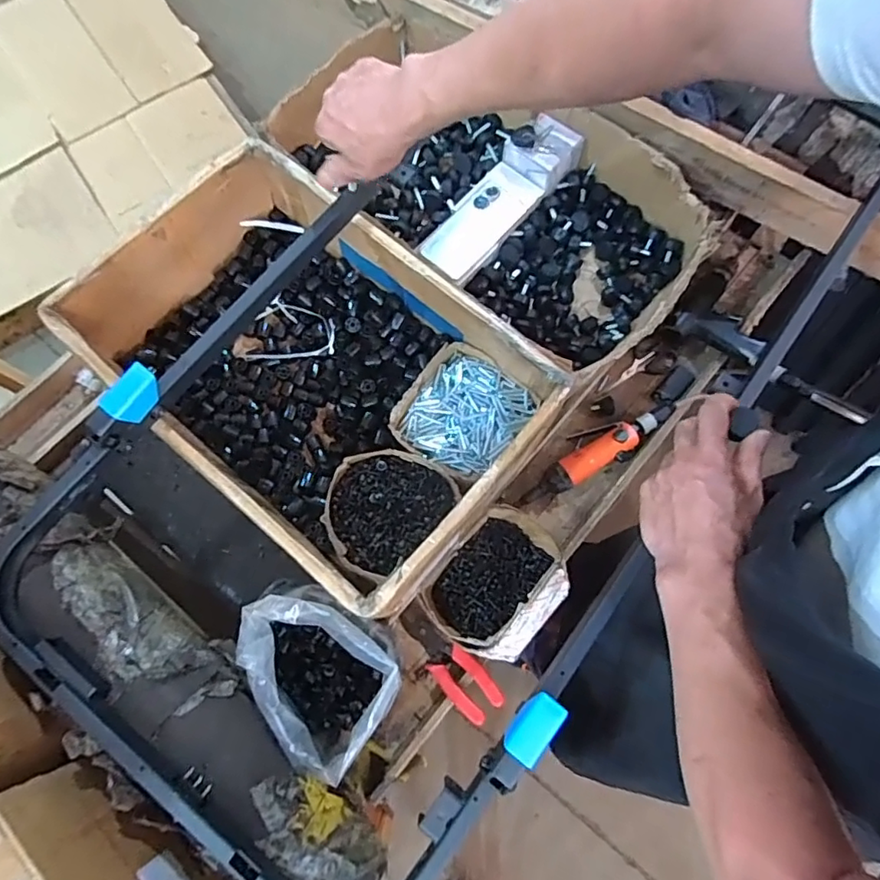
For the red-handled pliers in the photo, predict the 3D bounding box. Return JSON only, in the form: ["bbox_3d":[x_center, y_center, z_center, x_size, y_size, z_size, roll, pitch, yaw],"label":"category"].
[{"bbox_3d":[0.009,0.275,0.727,0.051,0.028,0.161,-41,64,-11],"label":"red-handled pliers"}]

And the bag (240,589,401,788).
[{"bbox_3d":[-0.129,0.244,0.626,0.130,0.123,0.182,-42,78,-11],"label":"bag"}]

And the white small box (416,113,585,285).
[{"bbox_3d":[0.083,-0.339,0.806,0.088,0.050,0.277,40,78,11],"label":"white small box"}]

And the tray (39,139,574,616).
[{"bbox_3d":[-0.148,-0.093,0.723,0.526,0.164,0.366,39,78,10],"label":"tray"}]

